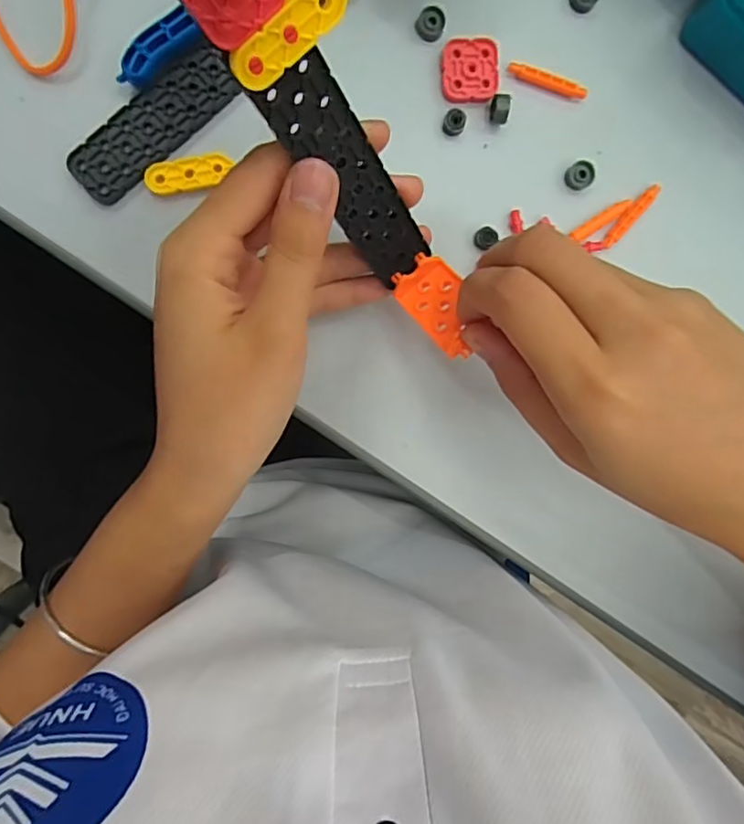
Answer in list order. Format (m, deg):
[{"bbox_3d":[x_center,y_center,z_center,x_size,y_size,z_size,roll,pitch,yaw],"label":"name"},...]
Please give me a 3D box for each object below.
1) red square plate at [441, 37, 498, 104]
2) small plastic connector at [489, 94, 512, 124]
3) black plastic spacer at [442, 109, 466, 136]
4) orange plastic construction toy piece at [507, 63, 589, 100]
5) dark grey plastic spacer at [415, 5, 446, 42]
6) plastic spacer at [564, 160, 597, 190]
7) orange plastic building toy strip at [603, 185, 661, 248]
[{"bbox_3d":[0.044,-0.154,0.264,0.025,0.005,0.025,-1,98,-5],"label":"red square plate"},{"bbox_3d":[0.057,-0.136,0.265,0.007,0.012,0.011,-4,98,-5],"label":"small plastic connector"},{"bbox_3d":[0.038,-0.133,0.267,0.010,0.005,0.012,14,97,-7],"label":"black plastic spacer"},{"bbox_3d":[0.081,-0.151,0.268,0.038,0.004,0.006,17,96,-7],"label":"orange plastic construction toy piece"},{"bbox_3d":[0.026,-0.173,0.261,0.012,0.004,0.013,27,95,-8],"label":"dark grey plastic spacer"},{"bbox_3d":[0.098,-0.111,0.275,0.013,0.005,0.012,-1,98,-5],"label":"plastic spacer"},{"bbox_3d":[0.123,-0.093,0.279,0.007,0.005,0.037,42,92,-9],"label":"orange plastic building toy strip"}]

